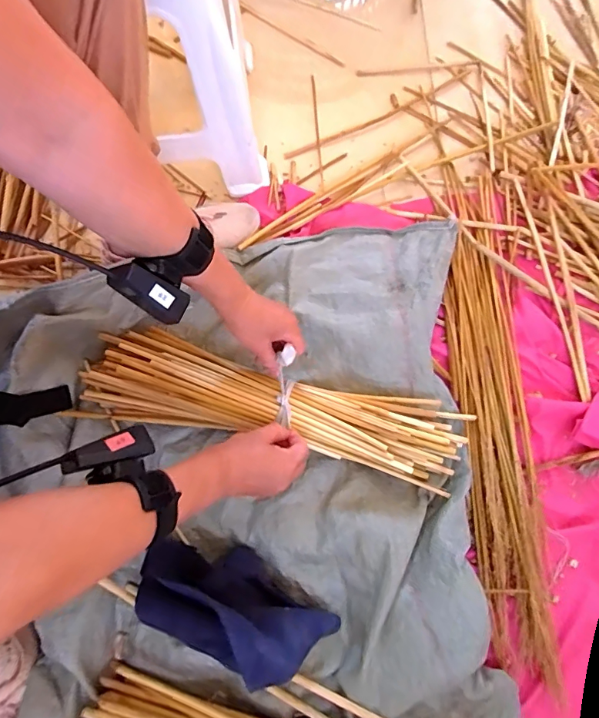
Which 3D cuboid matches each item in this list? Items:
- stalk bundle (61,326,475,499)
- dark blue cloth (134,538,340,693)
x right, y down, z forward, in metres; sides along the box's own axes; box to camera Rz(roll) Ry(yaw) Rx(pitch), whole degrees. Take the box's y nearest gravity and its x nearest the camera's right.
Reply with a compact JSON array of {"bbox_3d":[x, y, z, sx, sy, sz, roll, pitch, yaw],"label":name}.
[{"bbox_3d":[-0.035,0.061,0.557,0.502,0.054,0.119,13,74,1],"label":"stalk bundle"},{"bbox_3d":[-0.075,0.283,0.487,0.228,0.078,0.099,26,75,6],"label":"dark blue cloth"}]

